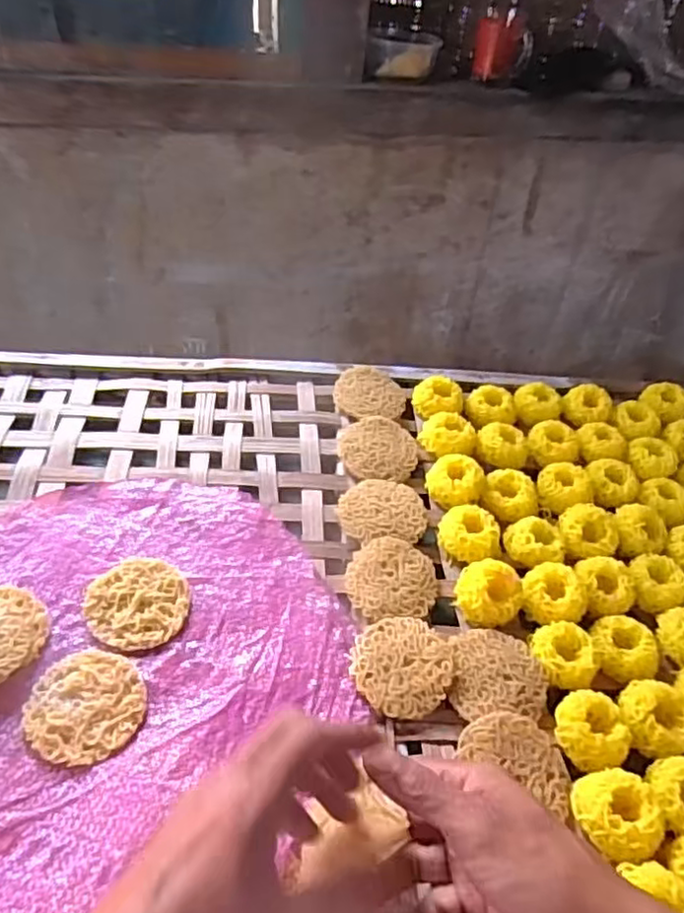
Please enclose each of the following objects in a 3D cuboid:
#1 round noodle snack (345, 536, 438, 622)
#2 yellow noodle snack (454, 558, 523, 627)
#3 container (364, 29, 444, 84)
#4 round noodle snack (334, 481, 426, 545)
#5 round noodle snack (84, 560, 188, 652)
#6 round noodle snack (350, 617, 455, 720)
[{"bbox_3d":[0.040,0.096,0.527,0.070,0.008,0.072,2,48,-2],"label":"round noodle snack"},{"bbox_3d":[0.118,0.105,0.517,0.050,0.029,0.044,-9,49,-12],"label":"yellow noodle snack"},{"bbox_3d":[0.090,-0.587,0.966,0.104,0.049,0.109,9,44,1],"label":"container"},{"bbox_3d":[0.035,0.048,0.577,0.073,0.017,0.064,1,48,-4],"label":"round noodle snack"},{"bbox_3d":[-0.153,0.109,0.493,0.073,0.010,0.070,2,48,-2],"label":"round noodle snack"},{"bbox_3d":[0.043,0.150,0.474,0.070,0.010,0.070,2,48,-2],"label":"round noodle snack"}]

